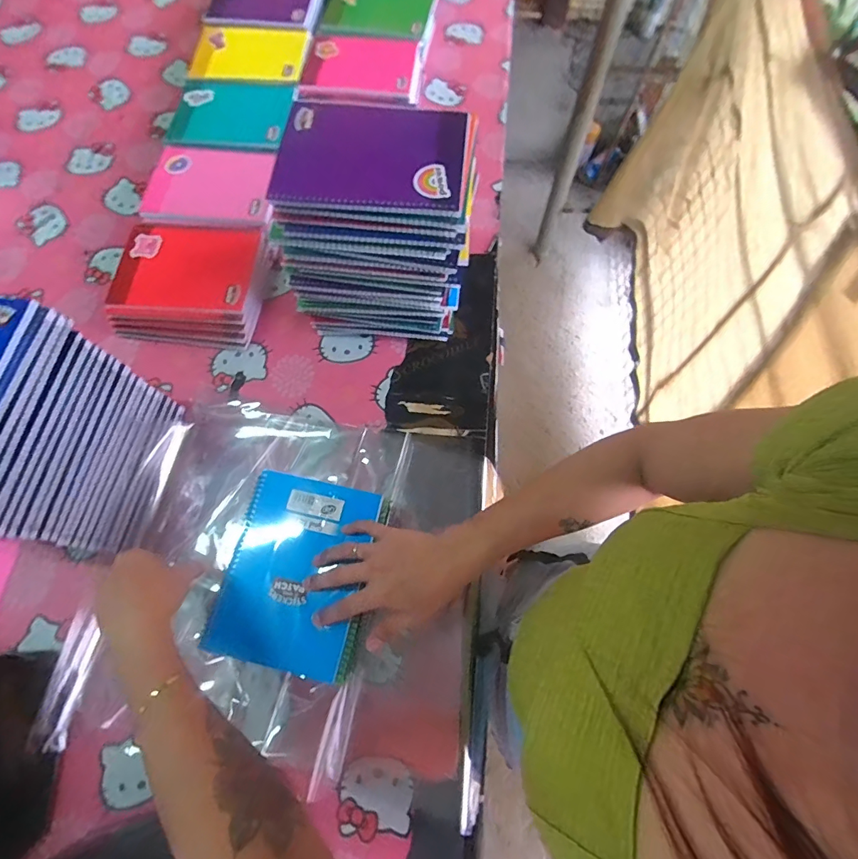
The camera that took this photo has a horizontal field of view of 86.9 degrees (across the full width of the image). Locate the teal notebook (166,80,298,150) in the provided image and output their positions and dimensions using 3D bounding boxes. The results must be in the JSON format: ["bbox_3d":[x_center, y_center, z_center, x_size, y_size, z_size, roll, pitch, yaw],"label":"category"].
[{"bbox_3d":[-0.335,-0.534,0.765,0.194,0.018,0.149,6,69,2],"label":"teal notebook"}]

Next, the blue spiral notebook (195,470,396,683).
[{"bbox_3d":[-0.143,0.152,0.498,0.150,0.011,0.195,12,69,4],"label":"blue spiral notebook"}]

